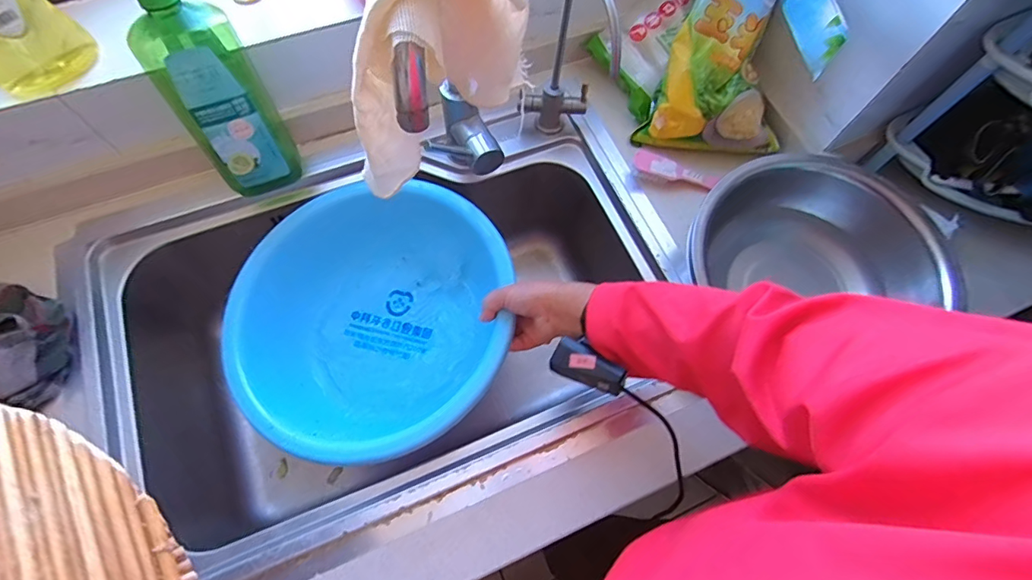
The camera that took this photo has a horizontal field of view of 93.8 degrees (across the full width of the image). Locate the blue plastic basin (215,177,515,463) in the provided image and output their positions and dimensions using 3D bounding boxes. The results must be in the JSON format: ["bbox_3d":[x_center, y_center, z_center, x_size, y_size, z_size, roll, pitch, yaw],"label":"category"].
[{"bbox_3d":[-0.177,0.032,0.599,0.323,0.138,0.314,1,65,-3],"label":"blue plastic basin"}]

